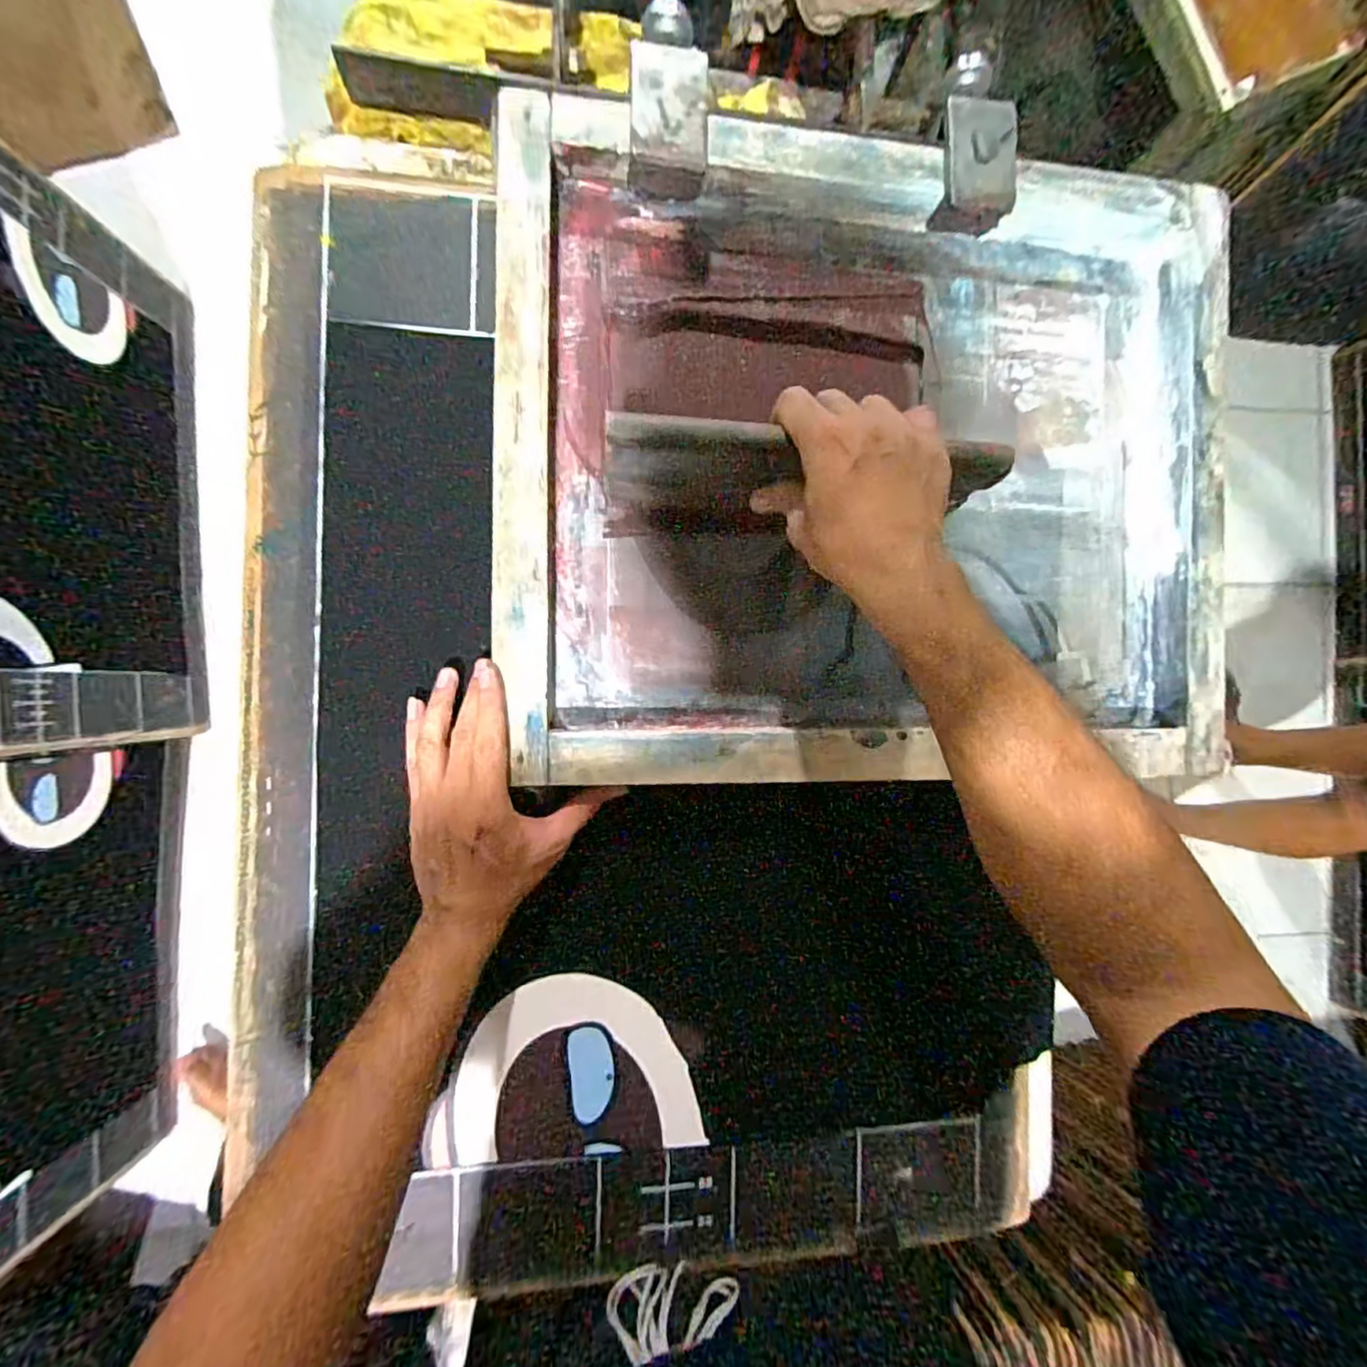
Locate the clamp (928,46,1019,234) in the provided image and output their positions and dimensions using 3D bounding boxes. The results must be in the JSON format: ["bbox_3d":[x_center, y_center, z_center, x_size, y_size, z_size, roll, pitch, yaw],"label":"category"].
[{"bbox_3d":[0.219,-0.409,0.452,0.056,0.035,0.128,-1,89,-7],"label":"clamp"}]

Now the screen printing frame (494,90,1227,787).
[{"bbox_3d":[0.147,-0.157,0.456,0.550,0.047,0.452,1,89,-7],"label":"screen printing frame"}]

